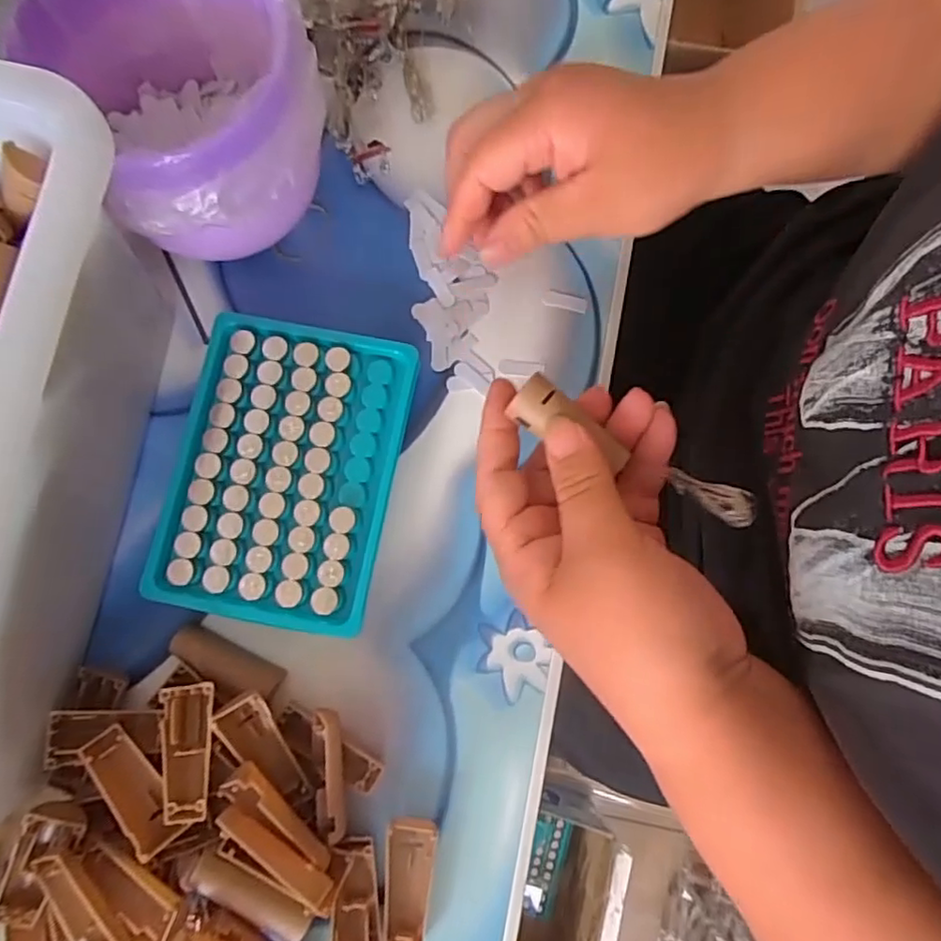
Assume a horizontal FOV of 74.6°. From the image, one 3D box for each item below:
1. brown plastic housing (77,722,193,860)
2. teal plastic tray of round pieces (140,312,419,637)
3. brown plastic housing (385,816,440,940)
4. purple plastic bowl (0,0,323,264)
[{"bbox_3d":[-0.133,0.126,0.243,0.019,0.015,0.049,-36,83,-7],"label":"brown plastic housing"},{"bbox_3d":[-0.082,0.000,0.279,0.093,0.022,0.131,11,80,1],"label":"teal plastic tray of round pieces"},{"bbox_3d":[-0.026,0.170,0.254,0.020,0.012,0.050,7,80,0],"label":"brown plastic housing"},{"bbox_3d":[-0.117,-0.155,0.274,0.103,0.088,0.112,-38,83,-7],"label":"purple plastic bowl"}]

